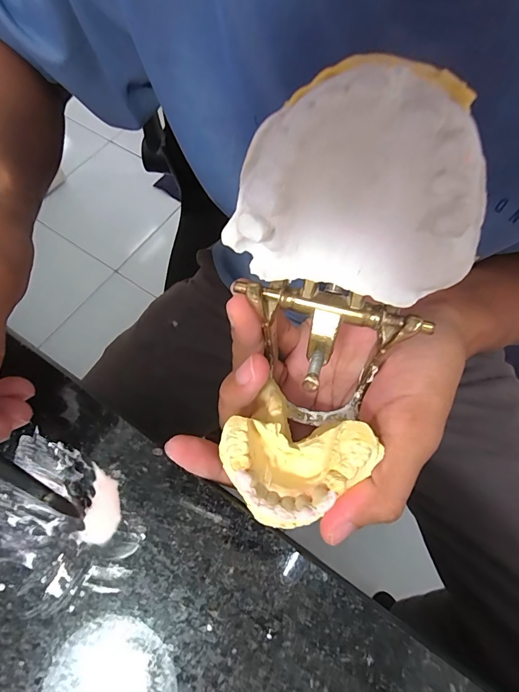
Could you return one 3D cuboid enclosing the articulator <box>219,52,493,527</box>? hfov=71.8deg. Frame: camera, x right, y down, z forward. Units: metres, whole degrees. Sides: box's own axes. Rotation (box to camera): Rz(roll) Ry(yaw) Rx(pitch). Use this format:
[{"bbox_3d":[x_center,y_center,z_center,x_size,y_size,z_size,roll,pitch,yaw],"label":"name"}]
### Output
[{"bbox_3d":[0.021,-0.009,0.118,0.064,0.129,0.056,11,28,3],"label":"articulator"}]

